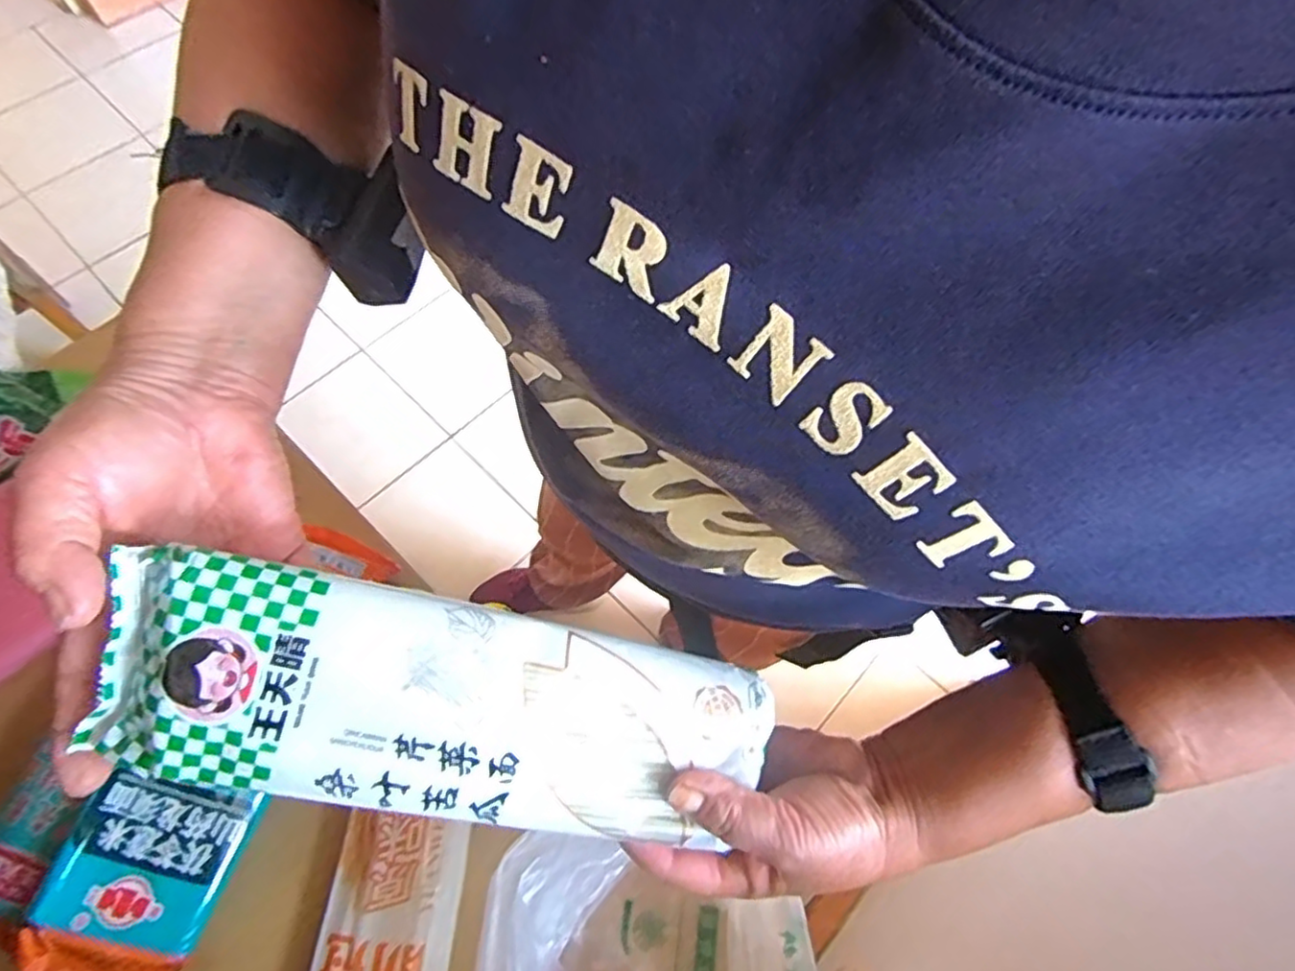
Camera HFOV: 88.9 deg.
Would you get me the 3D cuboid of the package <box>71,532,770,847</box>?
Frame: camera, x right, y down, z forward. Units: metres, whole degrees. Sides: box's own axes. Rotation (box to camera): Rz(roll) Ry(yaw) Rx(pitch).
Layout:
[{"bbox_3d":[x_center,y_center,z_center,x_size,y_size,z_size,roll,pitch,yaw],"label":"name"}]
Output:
[{"bbox_3d":[-0.074,0.092,0.276,0.261,0.040,0.083,14,82,-16],"label":"package"}]

